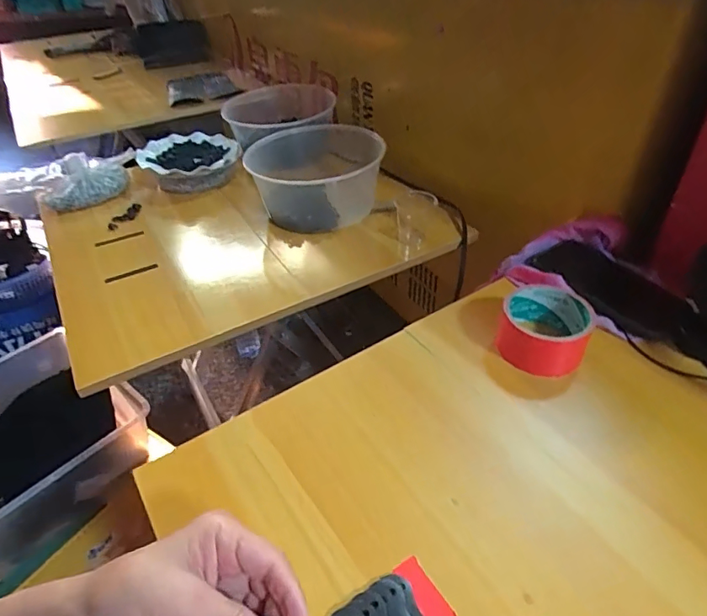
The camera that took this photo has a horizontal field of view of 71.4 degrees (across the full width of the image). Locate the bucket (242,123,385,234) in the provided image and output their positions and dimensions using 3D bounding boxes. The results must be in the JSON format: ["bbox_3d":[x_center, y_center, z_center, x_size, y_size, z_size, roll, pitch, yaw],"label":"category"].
[{"bbox_3d":[-0.061,-0.234,0.844,0.208,0.113,0.201,-2,40,1],"label":"bucket"}]

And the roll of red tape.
[{"bbox_3d":[0.189,0.018,0.492,0.085,0.049,0.093,12,42,18],"label":"roll of red tape"}]

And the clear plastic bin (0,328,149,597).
[{"bbox_3d":[-0.506,0.209,0.755,0.309,0.134,0.301,28,49,32],"label":"clear plastic bin"}]

